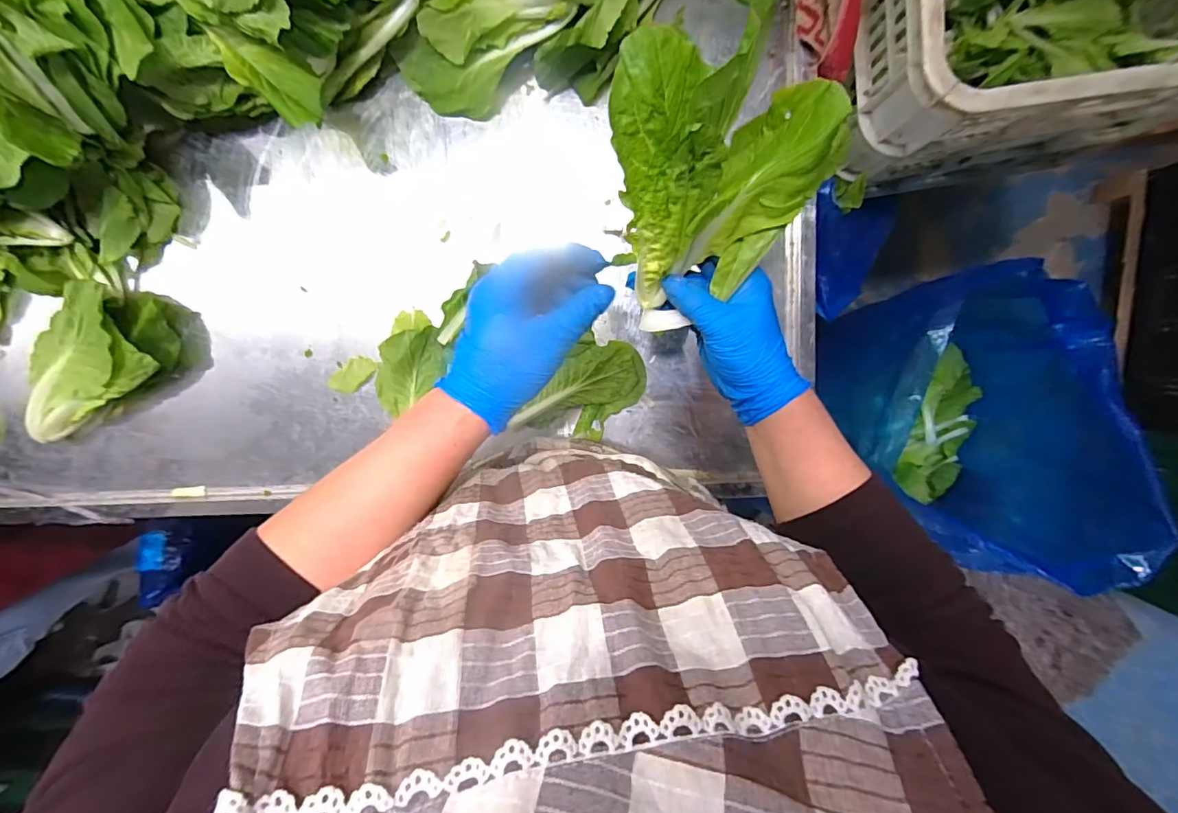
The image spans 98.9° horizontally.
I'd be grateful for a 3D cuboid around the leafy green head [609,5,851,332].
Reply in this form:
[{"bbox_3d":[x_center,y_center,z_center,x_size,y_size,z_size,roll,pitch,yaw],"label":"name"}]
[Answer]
[{"bbox_3d":[0.095,-0.154,0.357,0.142,0.085,0.195,-2,130,6],"label":"leafy green head"}]

